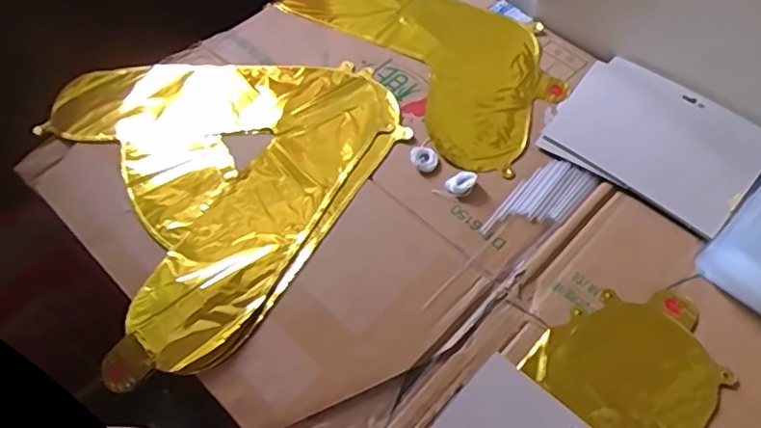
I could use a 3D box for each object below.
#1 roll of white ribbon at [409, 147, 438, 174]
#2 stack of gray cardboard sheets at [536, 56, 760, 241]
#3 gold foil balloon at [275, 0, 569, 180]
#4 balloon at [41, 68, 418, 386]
[{"bbox_3d":[0.047,-0.059,0.637,0.028,0.006,0.031,-40,65,-22],"label":"roll of white ribbon"},{"bbox_3d":[0.304,-0.085,0.657,0.207,0.008,0.176,34,64,20],"label":"stack of gray cardboard sheets"},{"bbox_3d":[0.067,-0.215,0.749,0.208,0.014,0.394,-33,63,-19],"label":"gold foil balloon"},{"bbox_3d":[-0.146,-0.053,0.631,0.341,0.009,0.383,-21,59,-12],"label":"balloon"}]

